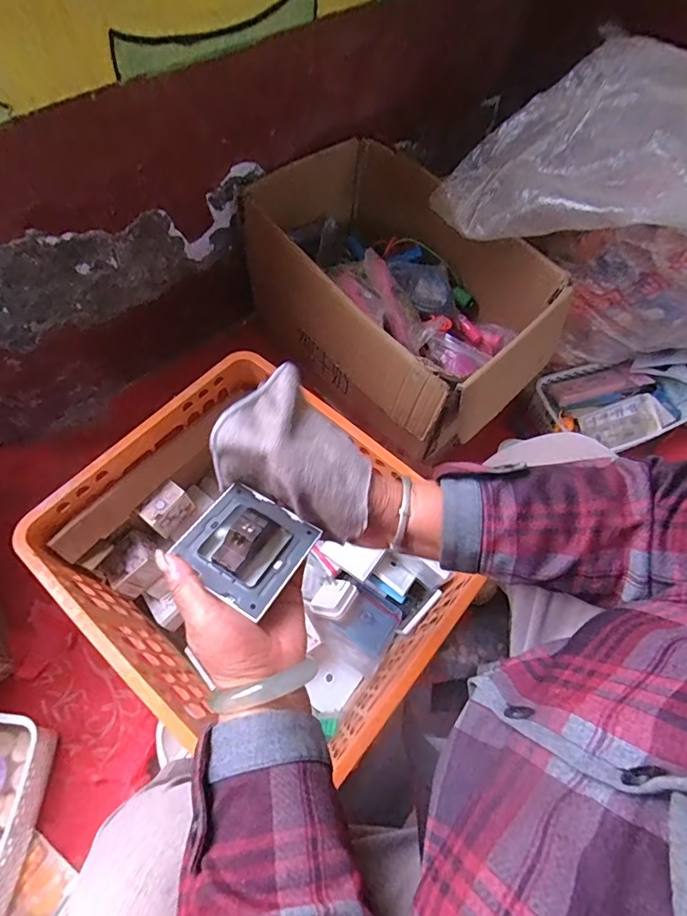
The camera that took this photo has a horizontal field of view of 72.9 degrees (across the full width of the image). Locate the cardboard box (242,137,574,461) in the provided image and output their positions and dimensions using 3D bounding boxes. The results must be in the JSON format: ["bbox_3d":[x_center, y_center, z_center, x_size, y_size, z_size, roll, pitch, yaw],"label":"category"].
[{"bbox_3d":[0.092,-0.316,0.879,0.587,0.244,0.387,41,68,17],"label":"cardboard box"}]

